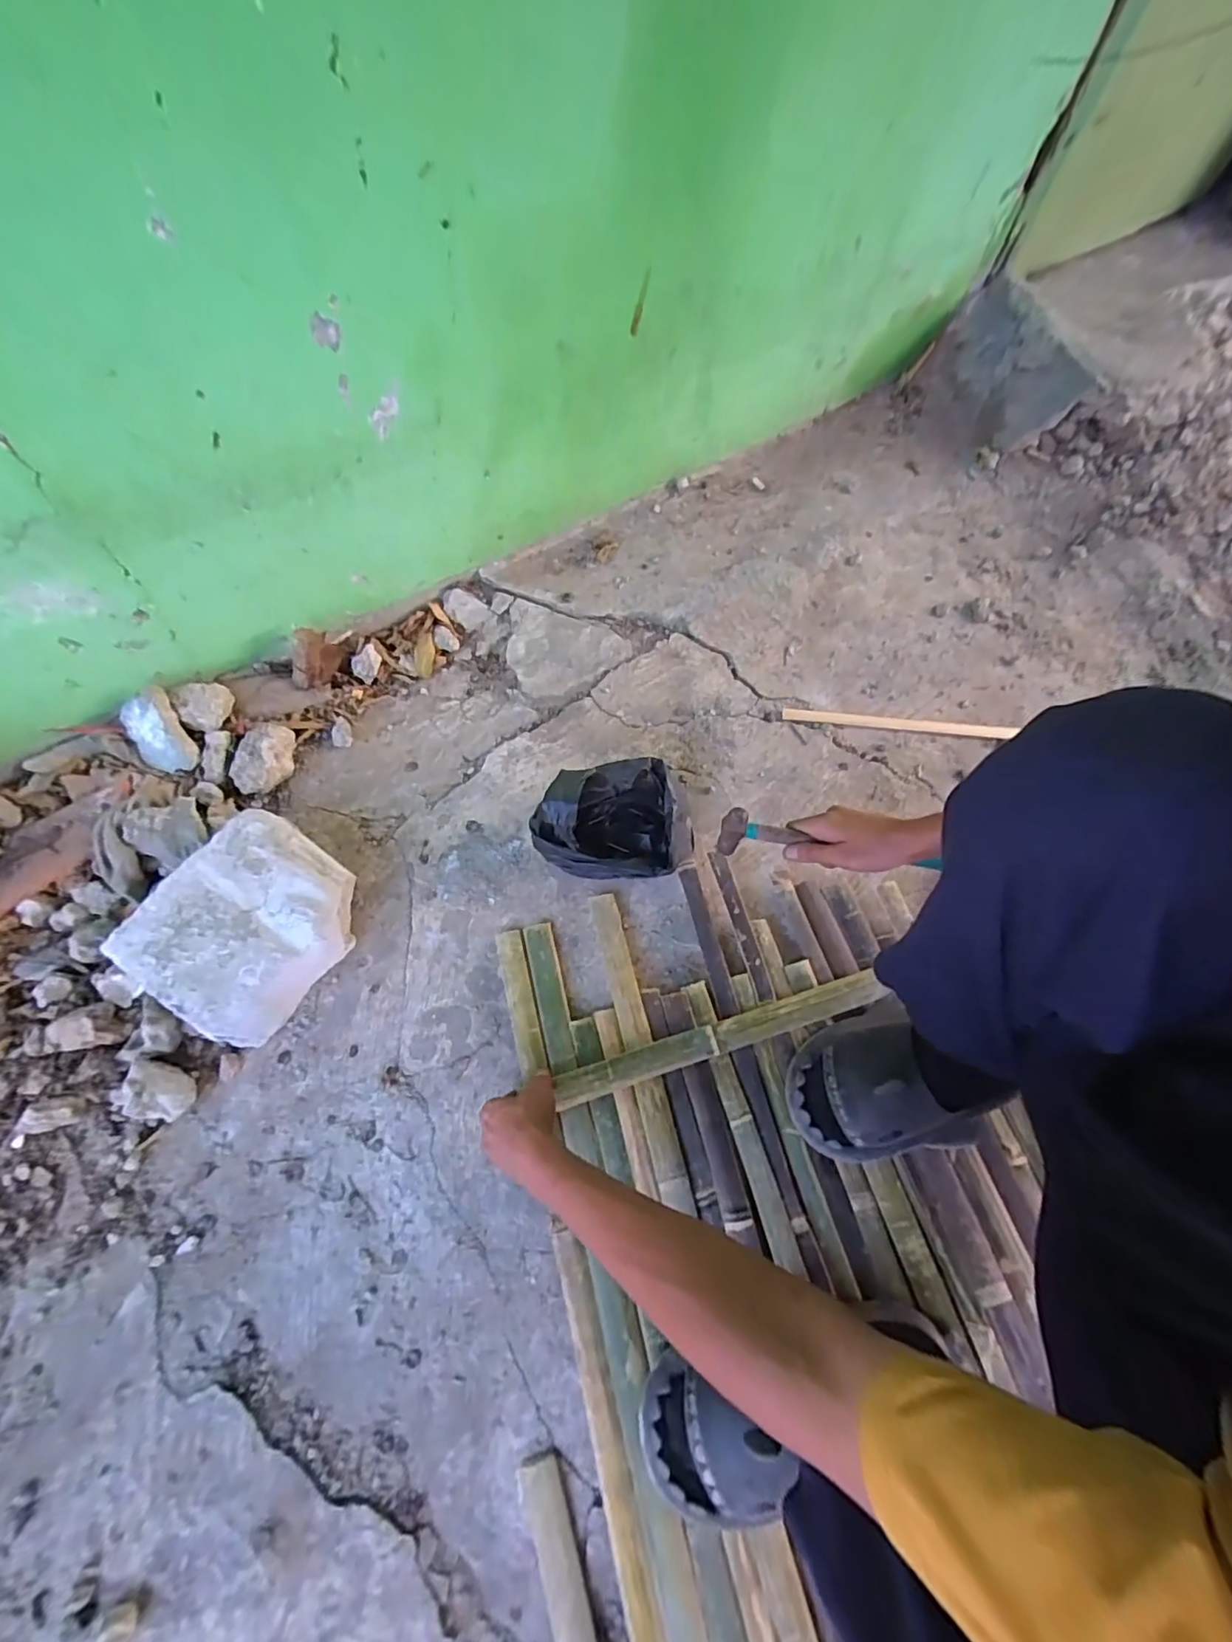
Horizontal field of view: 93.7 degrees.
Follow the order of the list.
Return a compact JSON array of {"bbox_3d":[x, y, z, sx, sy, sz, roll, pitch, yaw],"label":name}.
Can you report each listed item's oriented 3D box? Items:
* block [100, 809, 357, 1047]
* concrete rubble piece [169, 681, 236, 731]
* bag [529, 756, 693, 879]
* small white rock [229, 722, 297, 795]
[{"bbox_3d":[-0.434,0.128,0.709,0.198,0.107,0.221,36,69,12],"label":"block"},{"bbox_3d":[-0.570,-0.161,0.801,0.063,0.037,0.062,-11,70,-5],"label":"concrete rubble piece"},{"bbox_3d":[-0.006,0.003,0.745,0.201,0.104,0.142,-10,69,-2],"label":"bag"},{"bbox_3d":[-0.491,-0.086,0.808,0.069,0.048,0.105,12,70,4],"label":"small white rock"}]

